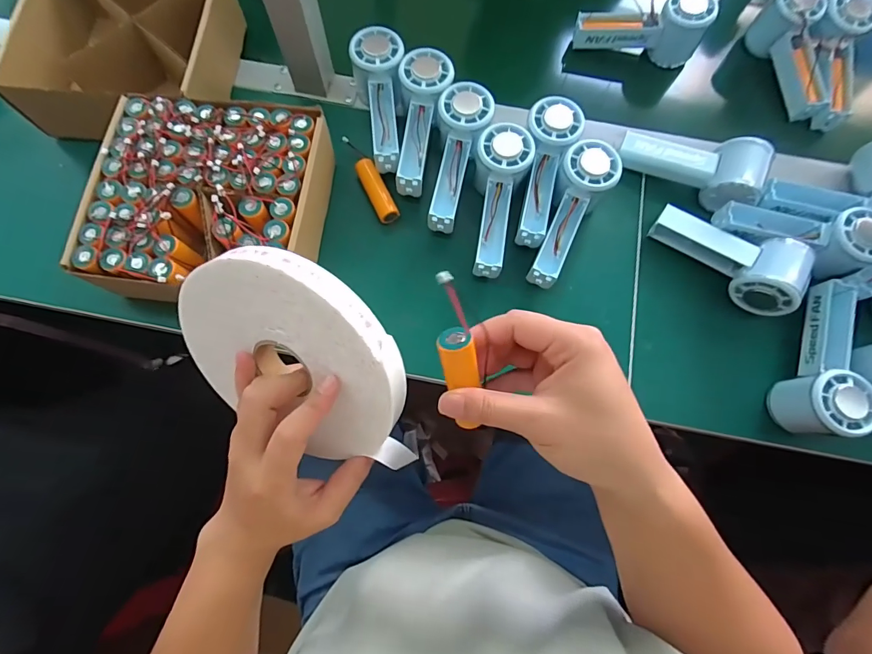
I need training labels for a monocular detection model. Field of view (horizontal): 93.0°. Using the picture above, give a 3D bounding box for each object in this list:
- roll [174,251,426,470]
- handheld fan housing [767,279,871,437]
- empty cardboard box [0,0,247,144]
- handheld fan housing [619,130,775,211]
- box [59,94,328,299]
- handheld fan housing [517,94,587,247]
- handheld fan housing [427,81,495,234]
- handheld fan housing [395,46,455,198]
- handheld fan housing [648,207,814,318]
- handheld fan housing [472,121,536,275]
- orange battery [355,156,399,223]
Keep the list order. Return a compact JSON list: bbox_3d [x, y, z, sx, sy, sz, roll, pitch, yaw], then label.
[{"bbox_3d":[-0.097,0.023,0.278,0.159,0.154,0.020,15,35,13],"label":"roll"},{"bbox_3d":[0.379,0.030,0.396,0.051,0.058,0.154,28,76,6],"label":"handheld fan housing"},{"bbox_3d":[-0.329,-0.299,0.445,0.200,0.072,0.180,4,75,-1],"label":"empty cardboard box"},{"bbox_3d":[0.279,-0.178,0.449,0.156,0.049,0.067,28,76,6],"label":"handheld fan housing"},{"bbox_3d":[-0.211,-0.119,0.402,0.195,0.077,0.190,6,75,0],"label":"box"},{"bbox_3d":[0.113,-0.160,0.430,0.051,0.033,0.152,12,92,2],"label":"handheld fan housing"},{"bbox_3d":[0.022,-0.184,0.436,0.055,0.039,0.142,12,94,2],"label":"handheld fan housing"},{"bbox_3d":[-0.018,-0.217,0.439,0.052,0.038,0.153,9,92,1],"label":"handheld fan housing"},{"bbox_3d":[0.306,-0.080,0.433,0.147,0.047,0.068,38,76,22],"label":"handheld fan housing"},{"bbox_3d":[0.063,-0.130,0.426,0.055,0.050,0.155,8,93,1],"label":"handheld fan housing"},{"bbox_3d":[-0.065,-0.148,0.449,0.021,0.016,0.076,-27,77,-9],"label":"orange battery"}]

